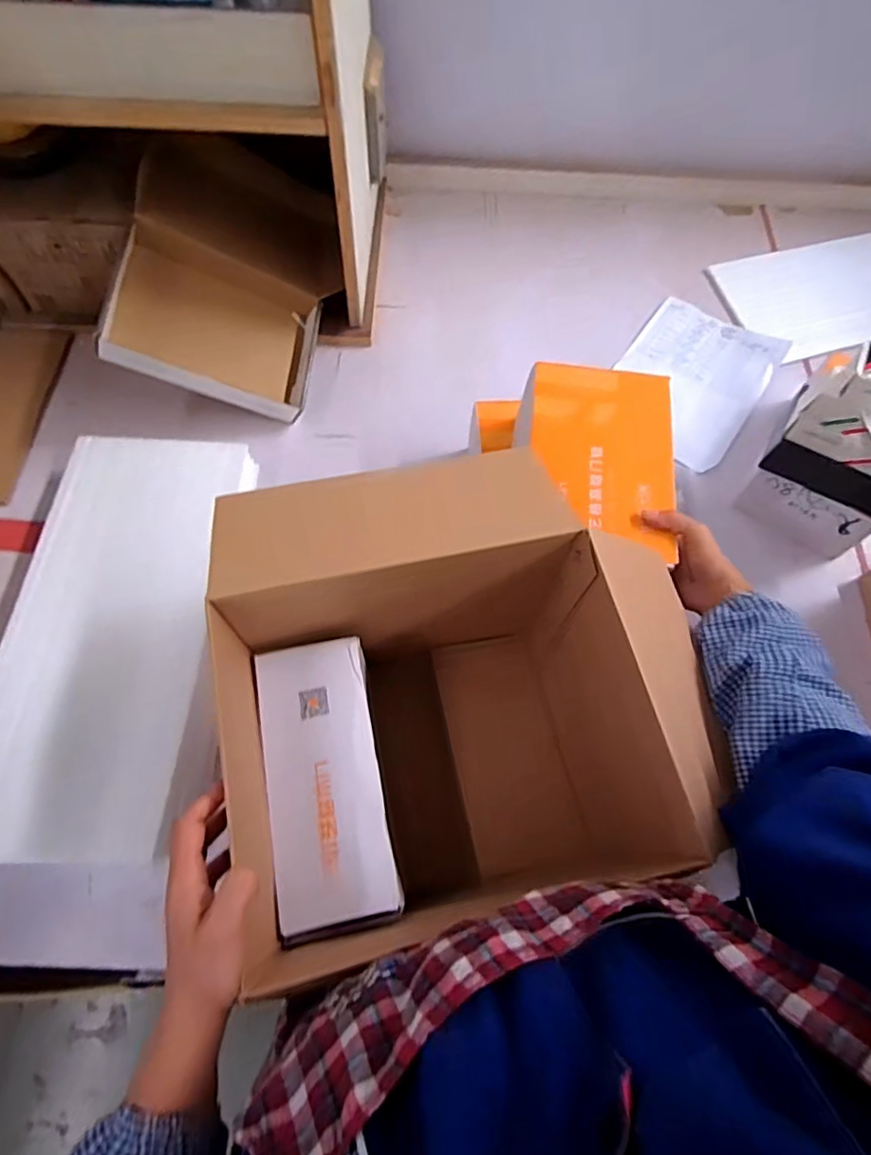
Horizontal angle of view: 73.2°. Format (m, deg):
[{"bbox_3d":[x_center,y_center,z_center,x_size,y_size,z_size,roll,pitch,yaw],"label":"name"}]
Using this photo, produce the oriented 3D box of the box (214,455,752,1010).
[{"bbox_3d":[0.012,0.115,0.560,0.349,0.264,0.363,-13,67,-7],"label":"box"}]

